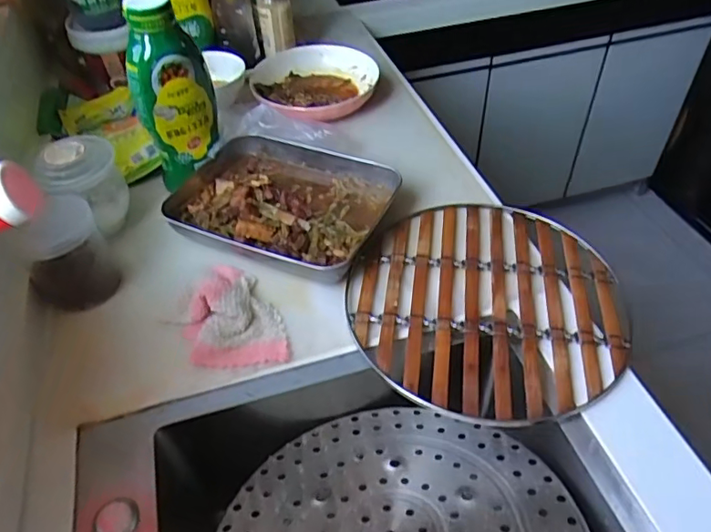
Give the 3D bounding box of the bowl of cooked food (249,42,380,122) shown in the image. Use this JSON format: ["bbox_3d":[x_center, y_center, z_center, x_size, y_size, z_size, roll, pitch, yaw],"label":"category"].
[{"bbox_3d":[-0.067,-0.301,0.914,0.194,0.049,0.245,-18,46,-13],"label":"bowl of cooked food"}]

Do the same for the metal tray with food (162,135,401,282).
[{"bbox_3d":[-0.102,-0.079,0.709,0.269,0.047,0.204,16,48,19],"label":"metal tray with food"}]

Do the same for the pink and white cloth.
[{"bbox_3d":[-0.135,0.048,0.593,0.095,0.034,0.144,-19,47,-14],"label":"pink and white cloth"}]

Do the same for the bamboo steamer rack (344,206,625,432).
[{"bbox_3d":[0.143,0.032,0.616,0.289,0.020,0.306,-2,45,2],"label":"bamboo steamer rack"}]

